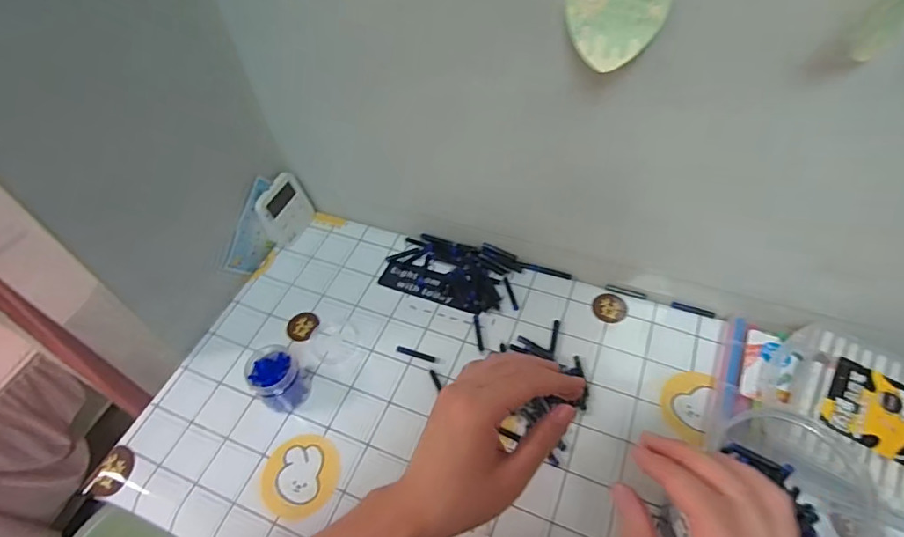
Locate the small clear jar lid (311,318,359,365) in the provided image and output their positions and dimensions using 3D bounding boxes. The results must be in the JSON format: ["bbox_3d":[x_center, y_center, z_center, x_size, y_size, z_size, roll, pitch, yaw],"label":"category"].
[{"bbox_3d":[-0.137,0.084,0.583,0.055,0.007,0.056,-2,52,2],"label":"small clear jar lid"}]

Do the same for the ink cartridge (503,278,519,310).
[{"bbox_3d":[0.072,0.030,0.607,0.007,0.004,0.048,-12,52,-6],"label":"ink cartridge"}]

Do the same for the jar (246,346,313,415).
[{"bbox_3d":[-0.182,0.116,0.526,0.051,0.055,0.052,-2,52,2],"label":"jar"}]

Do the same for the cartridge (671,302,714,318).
[{"bbox_3d":[0.276,0.047,0.573,0.046,0.006,0.007,16,55,15],"label":"cartridge"}]

